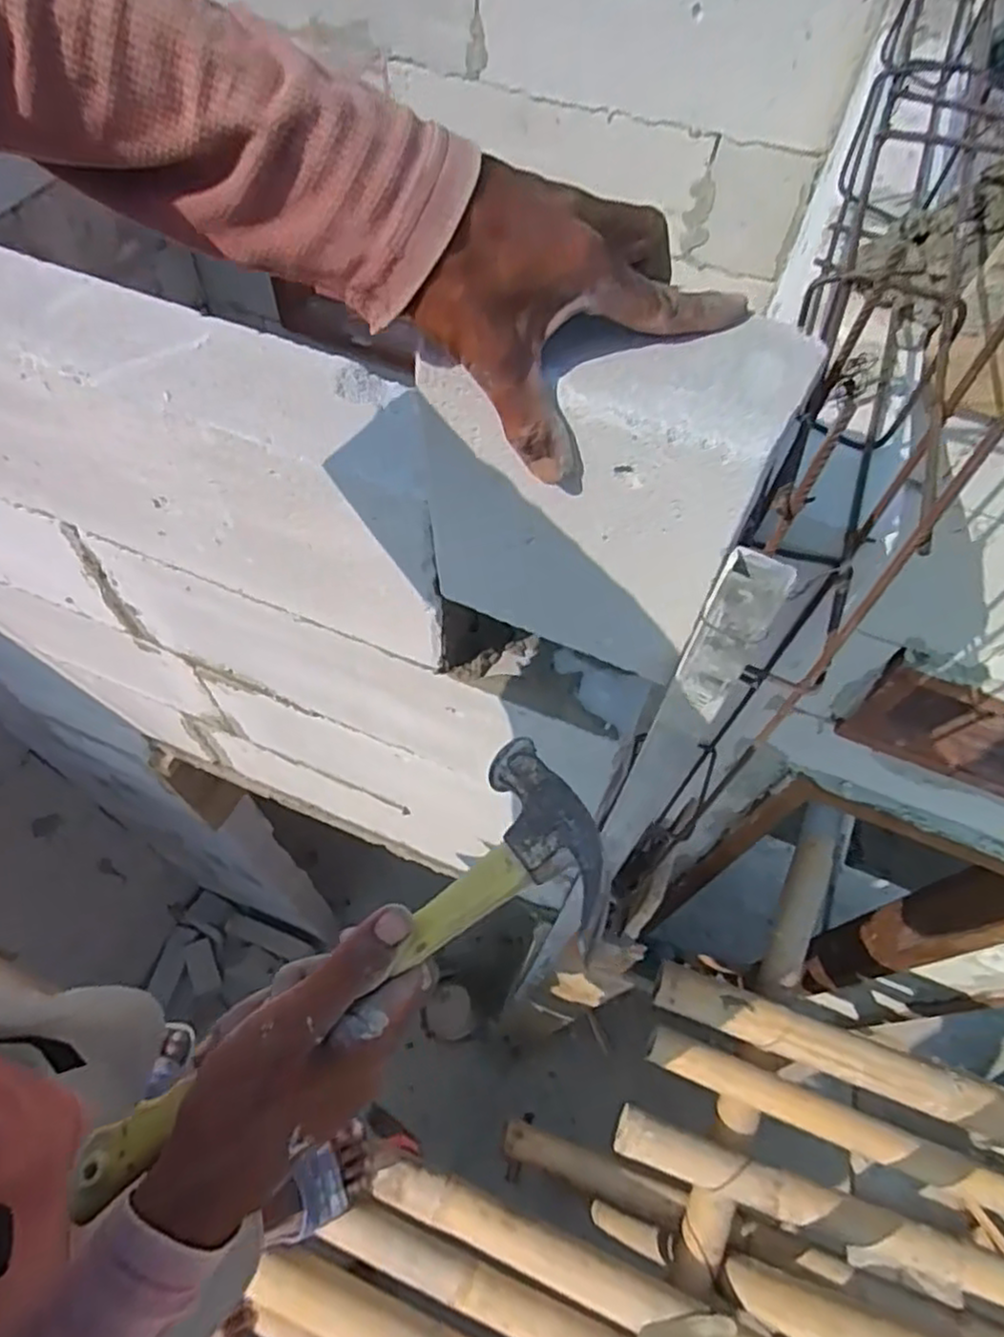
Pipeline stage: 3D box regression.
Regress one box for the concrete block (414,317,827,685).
[{"bbox_3d":[0.052,-0.100,0.401,0.170,0.188,0.092,28,62,13],"label":"concrete block"}]

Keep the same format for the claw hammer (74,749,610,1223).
[{"bbox_3d":[-0.076,0.147,0.333,0.280,0.037,0.099,-34,66,-9],"label":"claw hammer"}]

